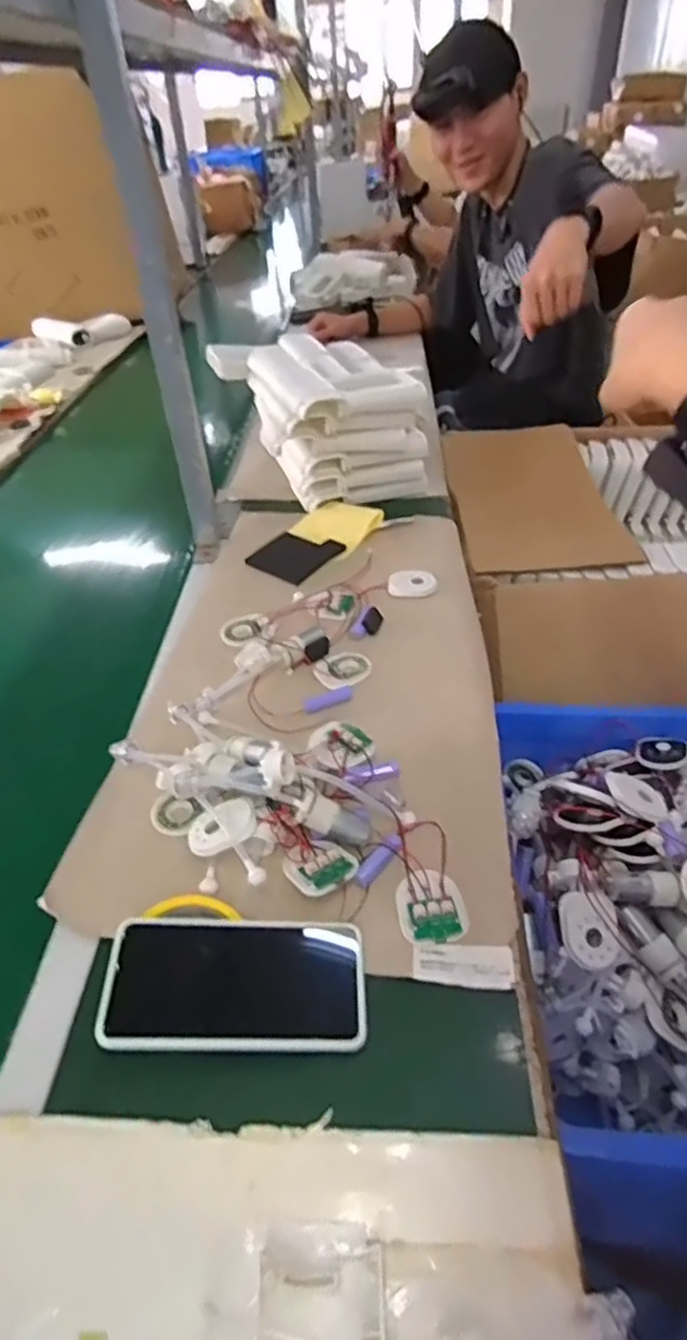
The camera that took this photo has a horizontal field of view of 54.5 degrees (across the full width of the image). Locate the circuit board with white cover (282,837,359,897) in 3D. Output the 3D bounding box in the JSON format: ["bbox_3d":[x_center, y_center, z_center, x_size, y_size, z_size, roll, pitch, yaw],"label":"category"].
[{"bbox_3d":[-0.016,0.156,0.524,0.050,0.017,0.045,-25,45,-23],"label":"circuit board with white cover"}]

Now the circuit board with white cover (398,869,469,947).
[{"bbox_3d":[0.066,0.177,0.503,0.049,0.010,0.056,-9,41,-6],"label":"circuit board with white cover"}]

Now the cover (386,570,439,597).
[{"bbox_3d":[0.085,-0.108,0.825,0.059,0.015,0.049,-3,41,0],"label":"cover"}]

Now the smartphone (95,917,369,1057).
[{"bbox_3d":[-0.072,0.211,0.451,0.170,0.014,0.085,2,55,-6],"label":"smartphone"}]

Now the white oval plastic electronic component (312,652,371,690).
[{"bbox_3d":[0.001,0.000,0.710,0.056,0.014,0.043,-30,47,-28],"label":"white oval plastic electronic component"}]

